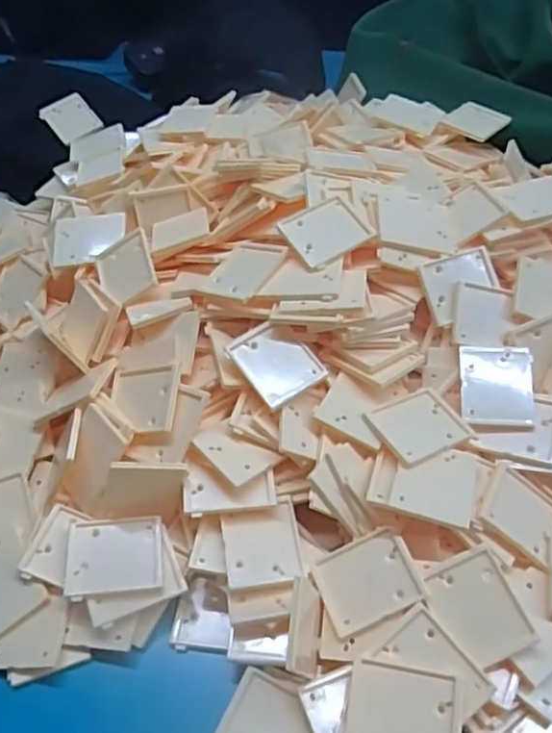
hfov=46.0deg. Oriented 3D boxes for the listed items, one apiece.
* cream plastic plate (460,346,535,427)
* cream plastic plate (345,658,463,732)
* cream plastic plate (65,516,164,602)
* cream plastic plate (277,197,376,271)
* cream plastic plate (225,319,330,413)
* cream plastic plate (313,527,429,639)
[{"bbox_3d":[0.131,0.010,0.385,0.040,0.005,0.049,1,66,9],"label":"cream plastic plate"},{"bbox_3d":[0.059,0.158,0.296,0.051,0.006,0.040,7,51,12],"label":"cream plastic plate"},{"bbox_3d":[-0.088,0.103,0.356,0.051,0.004,0.043,-5,52,-6],"label":"cream plastic plate"},{"bbox_3d":[0.032,-0.086,0.413,0.051,0.010,0.041,-30,53,-19],"label":"cream plastic plate"},{"bbox_3d":[-0.001,-0.003,0.385,0.042,0.005,0.051,-29,61,-23],"label":"cream plastic plate"},{"bbox_3d":[0.048,0.110,0.335,0.049,0.004,0.041,-26,56,4],"label":"cream plastic plate"}]

